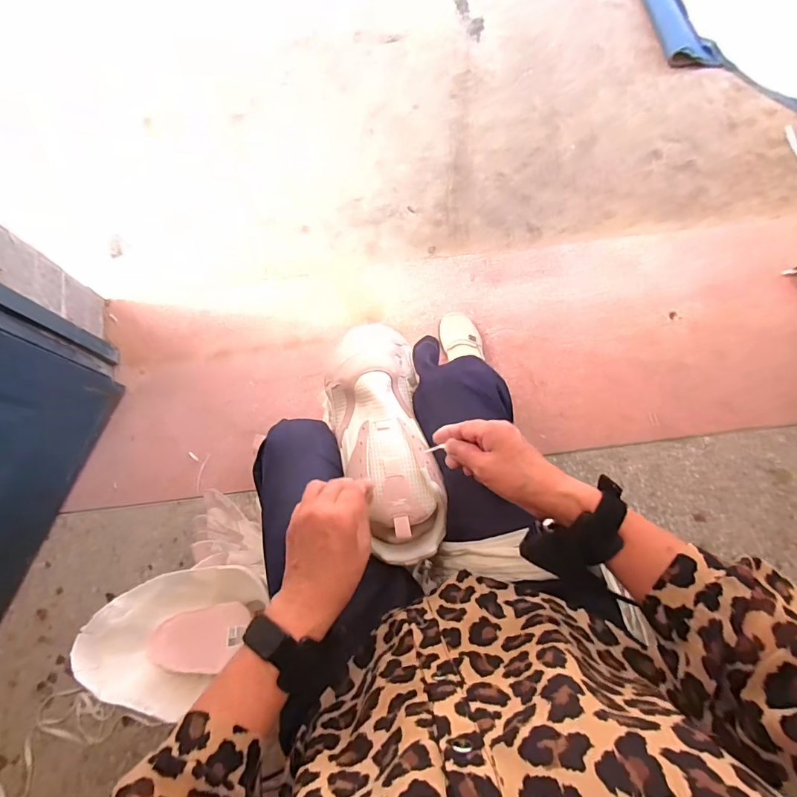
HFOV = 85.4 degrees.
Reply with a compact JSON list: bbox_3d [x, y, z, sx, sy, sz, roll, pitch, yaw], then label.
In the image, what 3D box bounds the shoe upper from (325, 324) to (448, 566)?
[{"bbox_3d":[-0.020,0.028,0.517,0.113,0.106,0.312,-13,65,-3],"label":"shoe upper"}]

